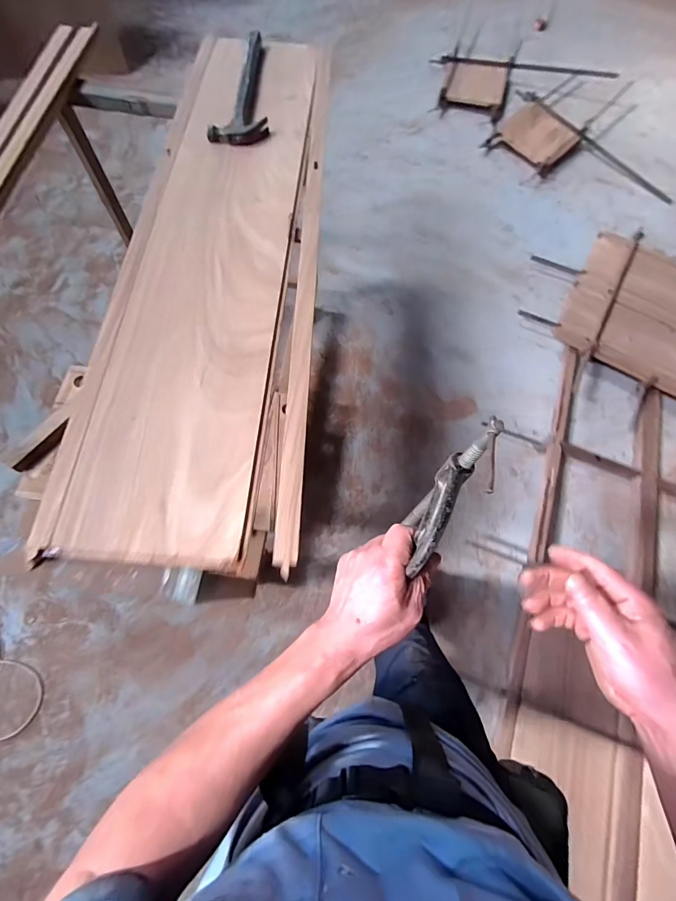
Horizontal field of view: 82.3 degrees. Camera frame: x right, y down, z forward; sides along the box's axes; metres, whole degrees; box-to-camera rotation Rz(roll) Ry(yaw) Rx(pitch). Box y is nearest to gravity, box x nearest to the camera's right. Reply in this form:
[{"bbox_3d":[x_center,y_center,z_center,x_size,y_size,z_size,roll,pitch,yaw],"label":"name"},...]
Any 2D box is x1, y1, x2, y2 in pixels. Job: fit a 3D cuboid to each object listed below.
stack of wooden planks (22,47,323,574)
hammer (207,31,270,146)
[{"bbox_3d":[-0.246,-0.431,0.786,0.302,0.034,1.268,5,71,-1],"label":"stack of wooden planks"},{"bbox_3d":[-0.234,-0.893,0.937,0.127,0.028,0.412,-2,69,-4],"label":"hammer"}]

